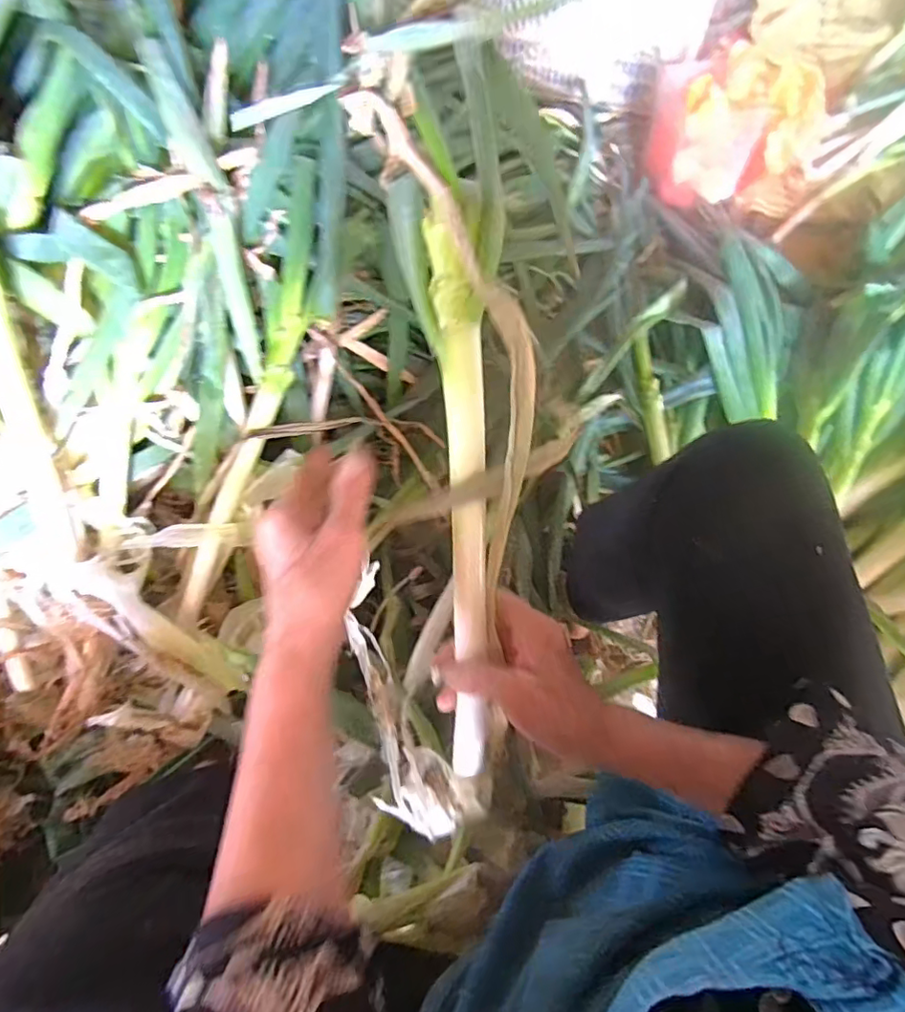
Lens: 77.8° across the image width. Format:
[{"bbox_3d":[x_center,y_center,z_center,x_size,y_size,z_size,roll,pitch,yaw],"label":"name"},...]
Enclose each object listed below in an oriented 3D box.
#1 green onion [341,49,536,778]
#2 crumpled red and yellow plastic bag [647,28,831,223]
[{"bbox_3d":[0.008,-0.050,0.365,0.085,0.058,0.455,-5,95,0],"label":"green onion"},{"bbox_3d":[0.479,-0.629,0.934,0.293,0.164,0.140,19,69,10],"label":"crumpled red and yellow plastic bag"}]

